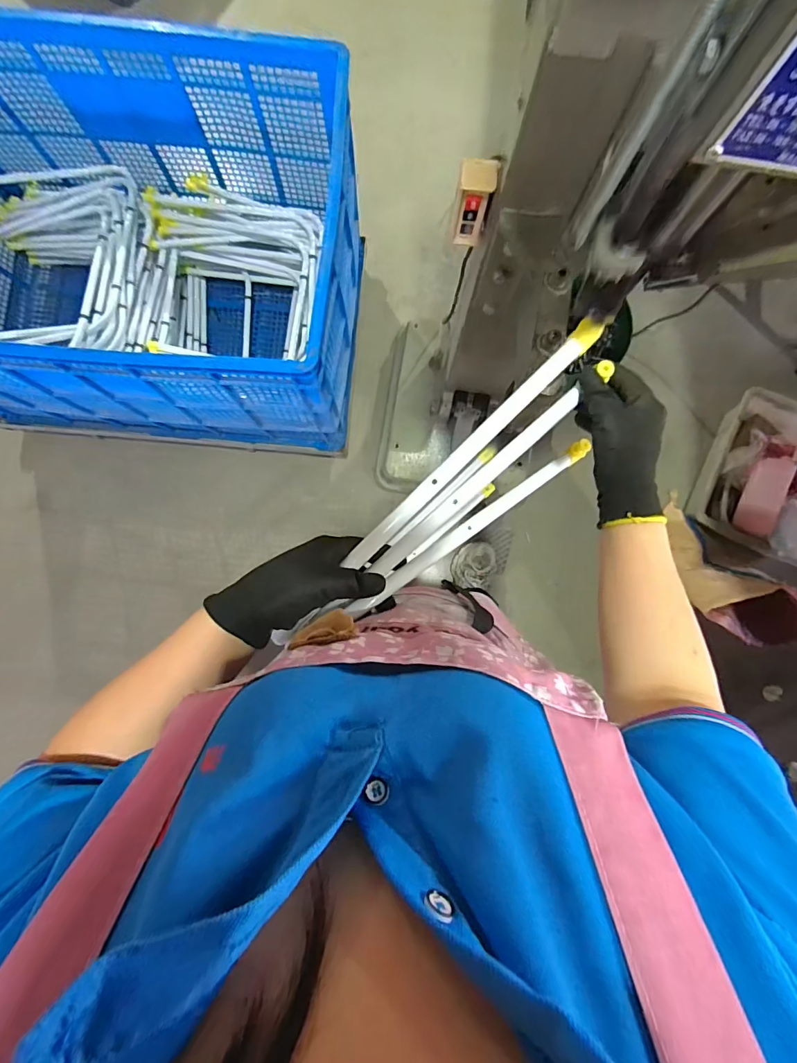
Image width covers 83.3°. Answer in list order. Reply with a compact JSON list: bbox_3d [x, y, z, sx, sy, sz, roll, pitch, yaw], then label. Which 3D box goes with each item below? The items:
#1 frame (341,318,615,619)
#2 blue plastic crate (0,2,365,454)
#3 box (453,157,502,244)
[{"bbox_3d":[0.080,-0.037,0.448,0.324,0.157,0.092,-42,87,-10],"label":"frame"},{"bbox_3d":[-0.613,-0.627,1.107,1.000,0.593,0.683,2,85,-1],"label":"blue plastic crate"},{"bbox_3d":[0.108,-0.478,0.659,0.052,0.112,0.045,12,85,0],"label":"box"}]

